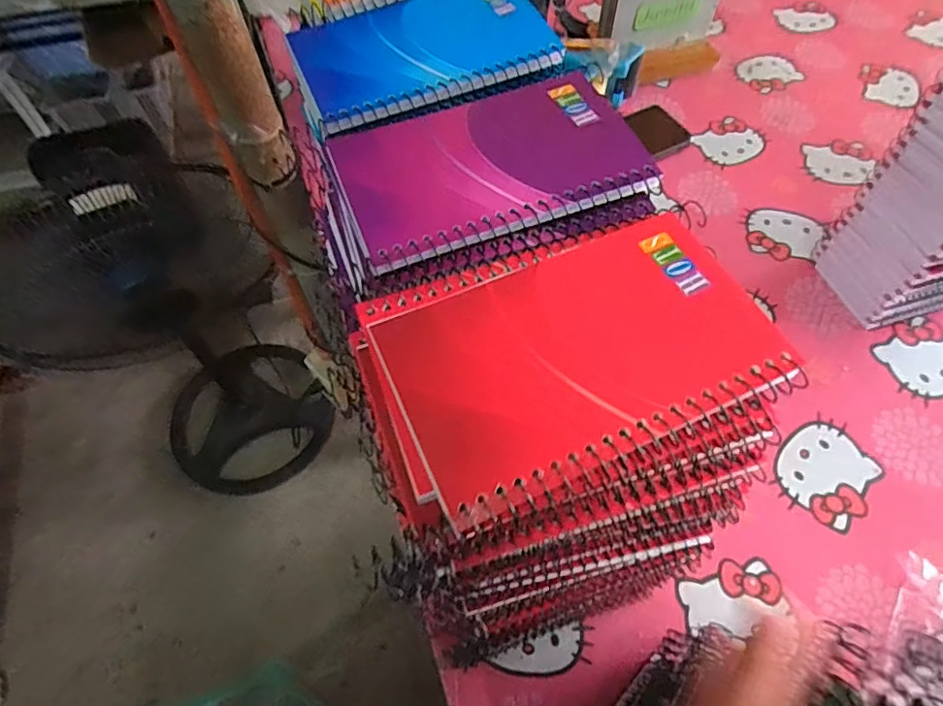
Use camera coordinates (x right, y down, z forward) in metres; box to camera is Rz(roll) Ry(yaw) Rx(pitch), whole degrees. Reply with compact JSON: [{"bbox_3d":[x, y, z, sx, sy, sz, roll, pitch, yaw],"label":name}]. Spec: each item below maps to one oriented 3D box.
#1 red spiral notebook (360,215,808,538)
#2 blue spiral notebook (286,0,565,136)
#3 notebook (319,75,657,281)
[{"bbox_3d":[0.034,-0.003,0.202,0.131,0.014,0.093,-21,60,-9],"label":"red spiral notebook"},{"bbox_3d":[-0.027,-0.165,0.298,0.129,0.011,0.094,-23,60,-10],"label":"blue spiral notebook"},{"bbox_3d":[0.008,-0.085,0.247,0.128,0.009,0.078,-20,59,-9],"label":"notebook"}]

